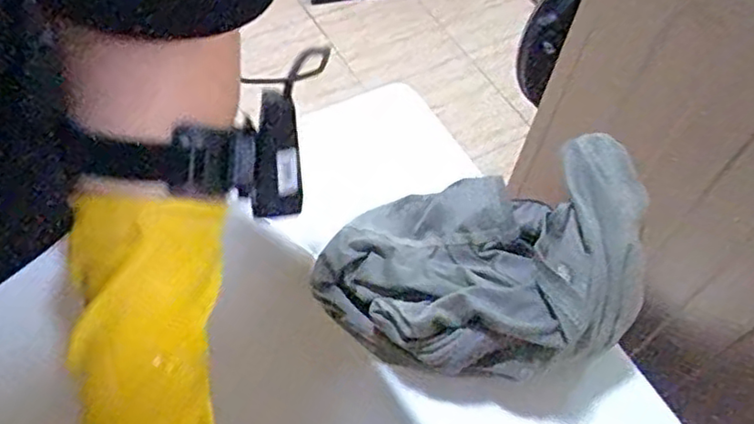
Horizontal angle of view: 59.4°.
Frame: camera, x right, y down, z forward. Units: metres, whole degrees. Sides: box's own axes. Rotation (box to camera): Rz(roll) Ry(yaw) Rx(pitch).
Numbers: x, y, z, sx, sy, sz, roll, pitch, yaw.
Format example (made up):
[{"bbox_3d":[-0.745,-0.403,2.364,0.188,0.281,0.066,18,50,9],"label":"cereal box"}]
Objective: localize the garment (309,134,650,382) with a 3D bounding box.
[{"bbox_3d":[0.065,0.034,0.394,0.197,0.073,0.131,-7,58,-9],"label":"garment"}]

